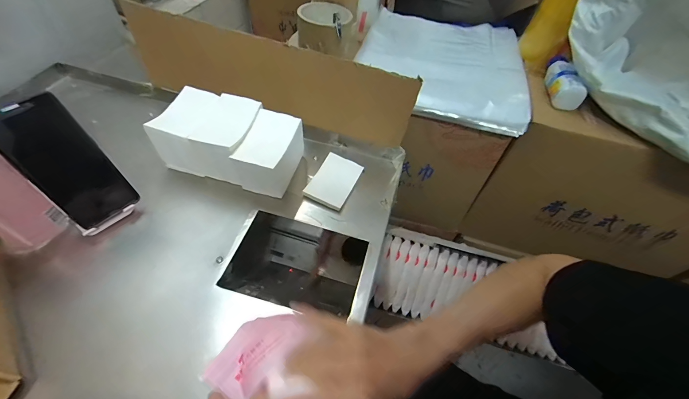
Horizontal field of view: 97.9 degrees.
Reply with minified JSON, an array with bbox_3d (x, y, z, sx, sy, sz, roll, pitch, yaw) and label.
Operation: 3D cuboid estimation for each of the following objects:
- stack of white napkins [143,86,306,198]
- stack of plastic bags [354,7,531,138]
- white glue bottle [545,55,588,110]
[{"bbox_3d":[-0.172,-0.086,0.467,0.207,0.097,0.105,16,52,8],"label":"stack of white napkins"},{"bbox_3d":[0.208,-0.301,0.654,0.342,0.063,0.347,16,52,8],"label":"stack of plastic bags"},{"bbox_3d":[0.414,-0.228,0.568,0.044,0.051,0.132,14,52,6],"label":"white glue bottle"}]

